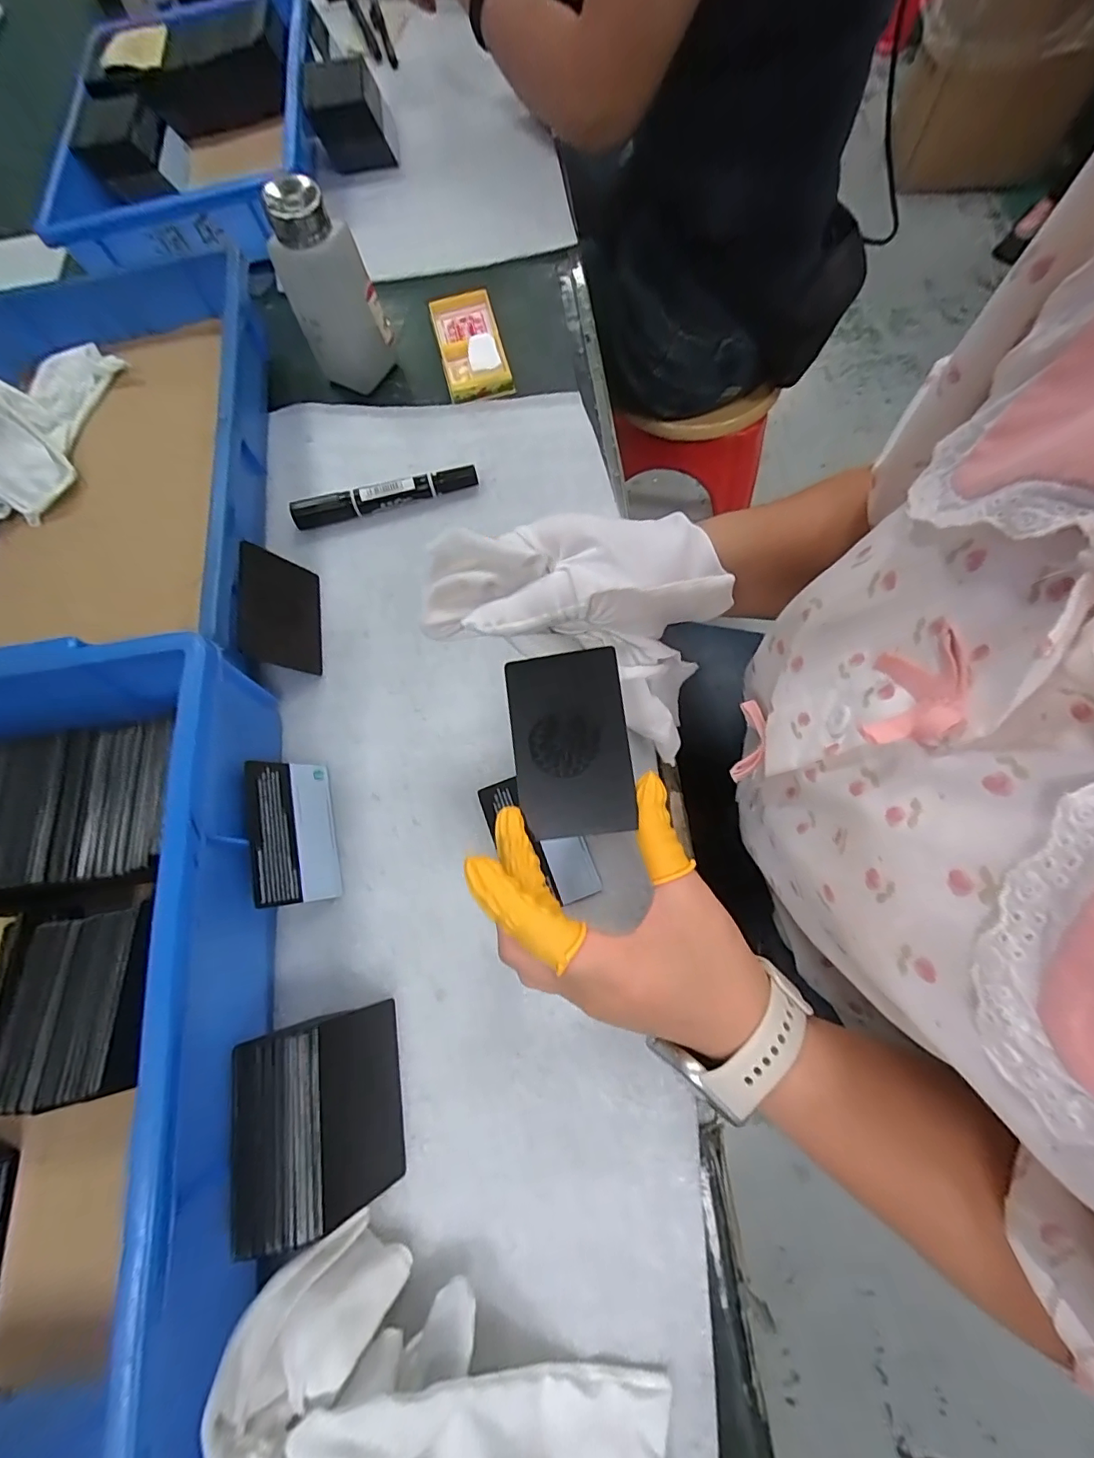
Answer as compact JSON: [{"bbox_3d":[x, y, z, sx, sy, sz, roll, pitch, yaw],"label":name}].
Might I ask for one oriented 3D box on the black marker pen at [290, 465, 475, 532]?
[{"bbox_3d":[-0.126,-0.183,0.403,0.143,0.019,0.018,-17,69,-4],"label":"black marker pen"}]

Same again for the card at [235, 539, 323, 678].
[{"bbox_3d":[-0.186,-0.084,0.360,0.004,0.055,0.086,-26,66,36],"label":"card"}]

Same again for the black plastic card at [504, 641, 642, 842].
[{"bbox_3d":[0.010,0.006,0.239,0.052,0.005,0.084,-8,82,9],"label":"black plastic card"}]

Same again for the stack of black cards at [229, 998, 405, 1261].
[{"bbox_3d":[-0.112,0.193,0.261,0.070,0.050,0.086,-9,72,-1],"label":"stack of black cards"}]

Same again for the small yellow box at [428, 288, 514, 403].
[{"bbox_3d":[-0.067,-0.337,0.450,0.053,0.017,0.106,-14,69,-3],"label":"small yellow box"}]

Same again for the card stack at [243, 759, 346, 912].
[{"bbox_3d":[-0.154,0.061,0.311,0.007,0.051,0.085,-27,69,30],"label":"card stack"}]

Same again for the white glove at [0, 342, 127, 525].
[{"bbox_3d":[-0.420,-0.243,0.397,0.116,0.061,0.158,6,72,4],"label":"white glove"}]

